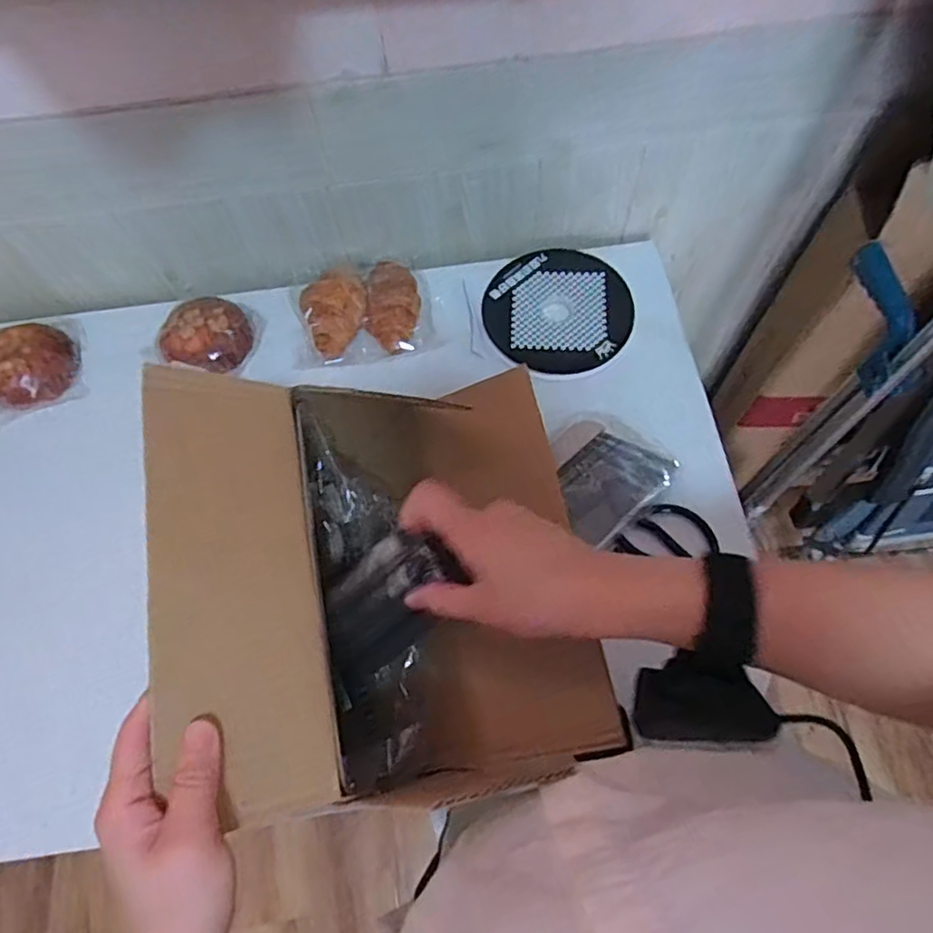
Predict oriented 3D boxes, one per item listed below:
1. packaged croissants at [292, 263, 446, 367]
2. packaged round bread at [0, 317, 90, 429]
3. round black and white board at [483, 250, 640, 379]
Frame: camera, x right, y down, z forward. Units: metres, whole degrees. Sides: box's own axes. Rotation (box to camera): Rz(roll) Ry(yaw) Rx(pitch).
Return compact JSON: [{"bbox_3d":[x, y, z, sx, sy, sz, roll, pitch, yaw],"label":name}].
[{"bbox_3d":[-0.124,-0.191,0.748,0.163,0.045,0.121,-13,67,-4],"label":"packaged croissants"},{"bbox_3d":[-0.525,-0.119,0.753,0.125,0.051,0.127,-15,68,-4],"label":"packaged round bread"},{"bbox_3d":[0.110,-0.192,0.763,0.176,0.007,0.165,0,70,1],"label":"round black and white board"}]

